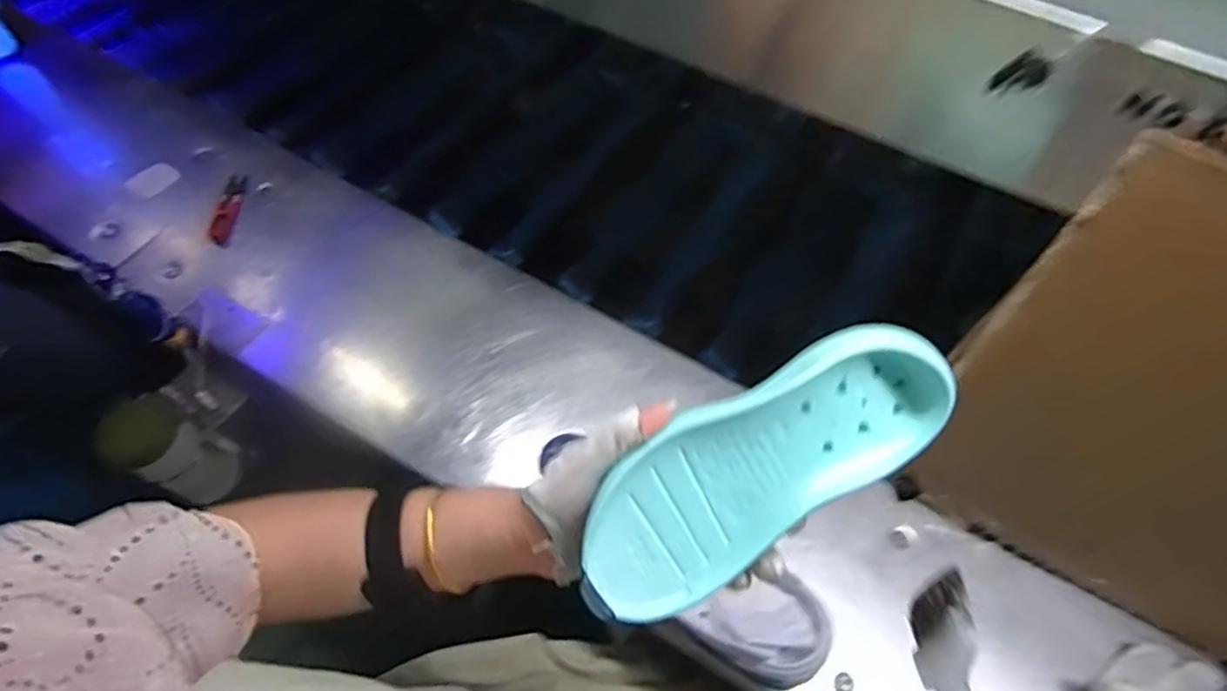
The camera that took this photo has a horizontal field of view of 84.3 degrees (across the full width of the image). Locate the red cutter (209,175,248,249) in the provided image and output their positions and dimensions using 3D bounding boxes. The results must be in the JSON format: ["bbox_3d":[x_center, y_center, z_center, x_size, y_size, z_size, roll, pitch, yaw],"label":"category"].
[{"bbox_3d":[-0.435,-0.153,0.767,0.024,0.017,0.093,3,58,-1],"label":"red cutter"}]

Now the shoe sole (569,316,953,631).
[{"bbox_3d":[0.072,0.059,0.357,0.206,0.040,0.081,-34,95,0],"label":"shoe sole"}]

